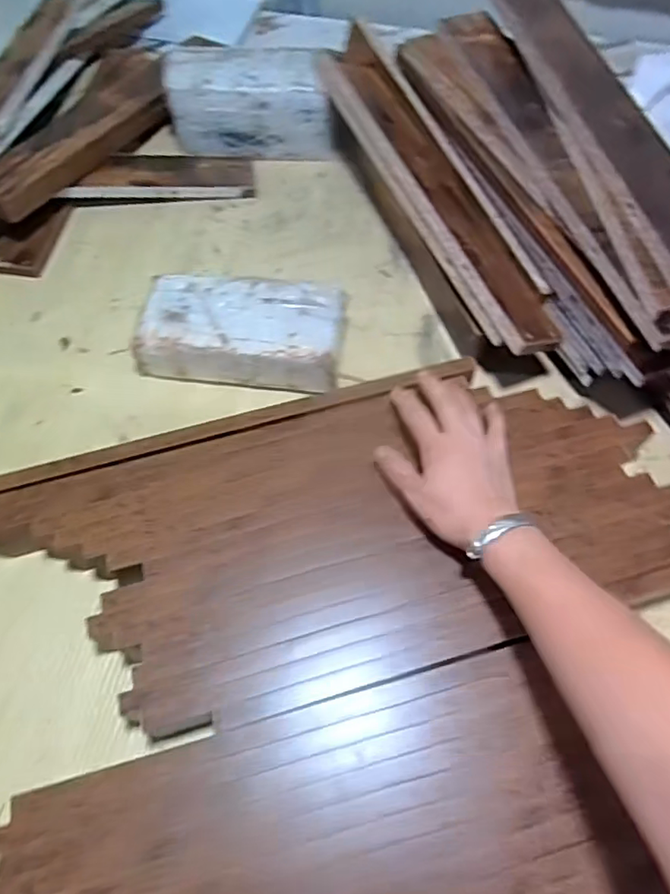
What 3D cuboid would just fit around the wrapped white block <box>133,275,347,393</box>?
[{"bbox_3d":[-0.096,-0.117,0.612,0.204,0.063,0.105,6,62,1],"label":"wrapped white block"}]

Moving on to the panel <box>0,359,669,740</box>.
[{"bbox_3d":[0.010,0.064,0.491,0.555,0.026,0.250,-14,64,-9],"label":"panel"}]

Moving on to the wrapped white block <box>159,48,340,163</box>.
[{"bbox_3d":[-0.113,-0.461,0.772,0.214,0.098,0.104,-1,62,-3],"label":"wrapped white block"}]

